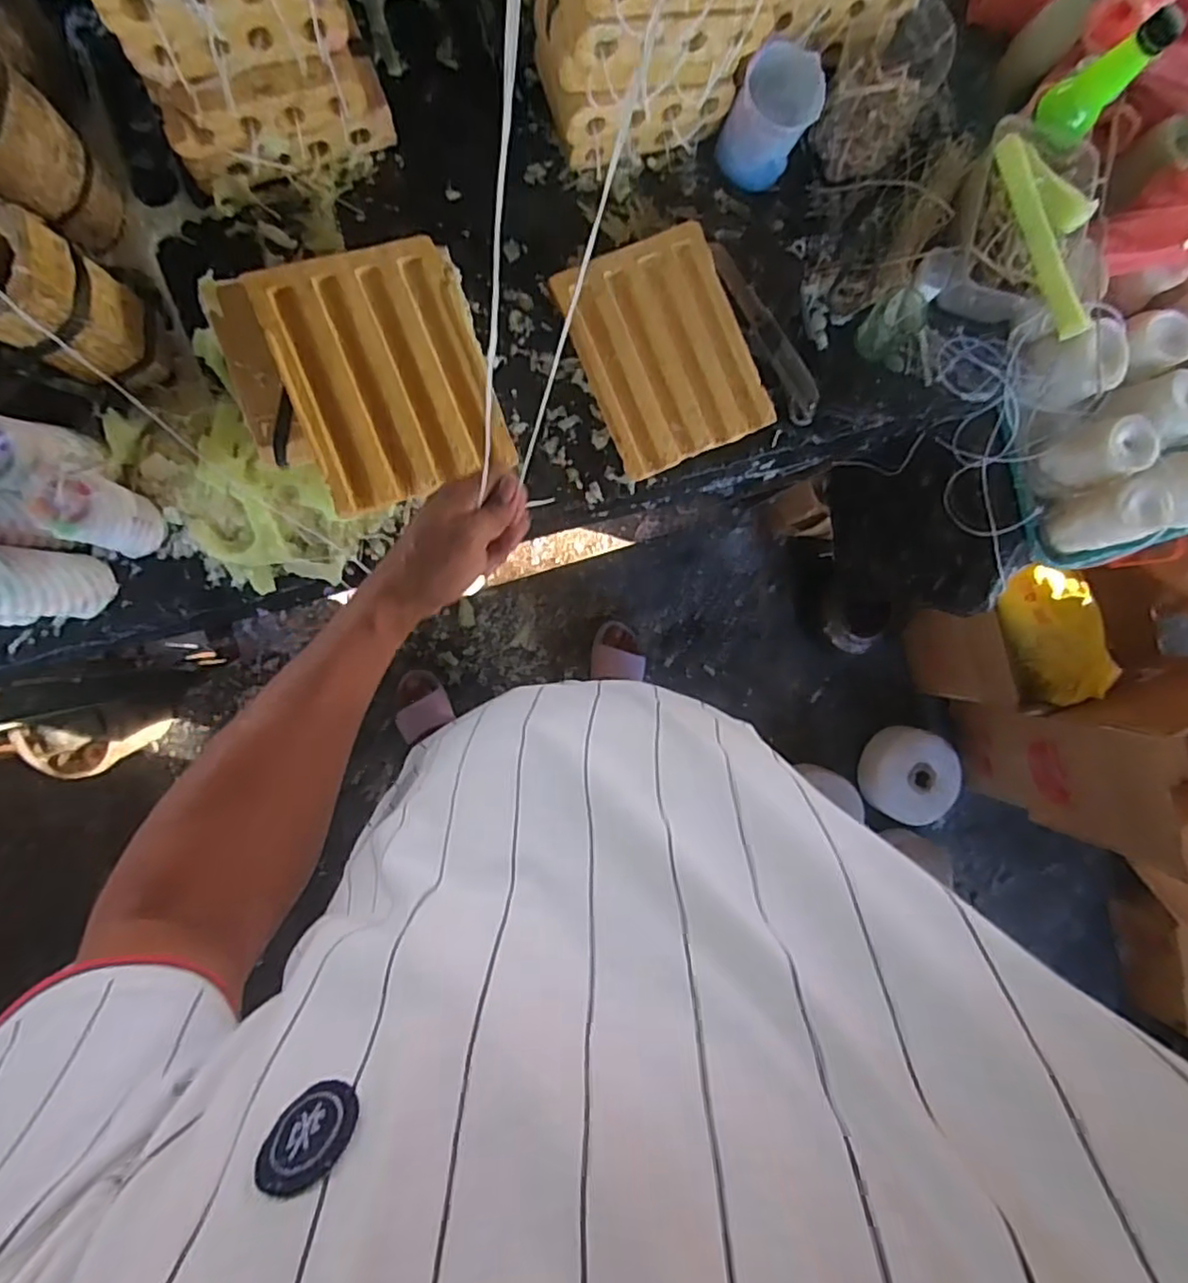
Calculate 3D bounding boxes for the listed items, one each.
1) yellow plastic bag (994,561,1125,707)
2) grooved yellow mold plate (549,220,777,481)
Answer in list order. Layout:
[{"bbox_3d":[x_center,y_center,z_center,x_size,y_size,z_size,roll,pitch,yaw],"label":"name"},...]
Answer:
[{"bbox_3d":[0.829,-0.008,1.162,0.155,0.091,0.253,-11,92,-8],"label":"yellow plastic bag"},{"bbox_3d":[0.074,-0.290,0.650,0.166,0.016,0.206,-24,94,-8],"label":"grooved yellow mold plate"}]

